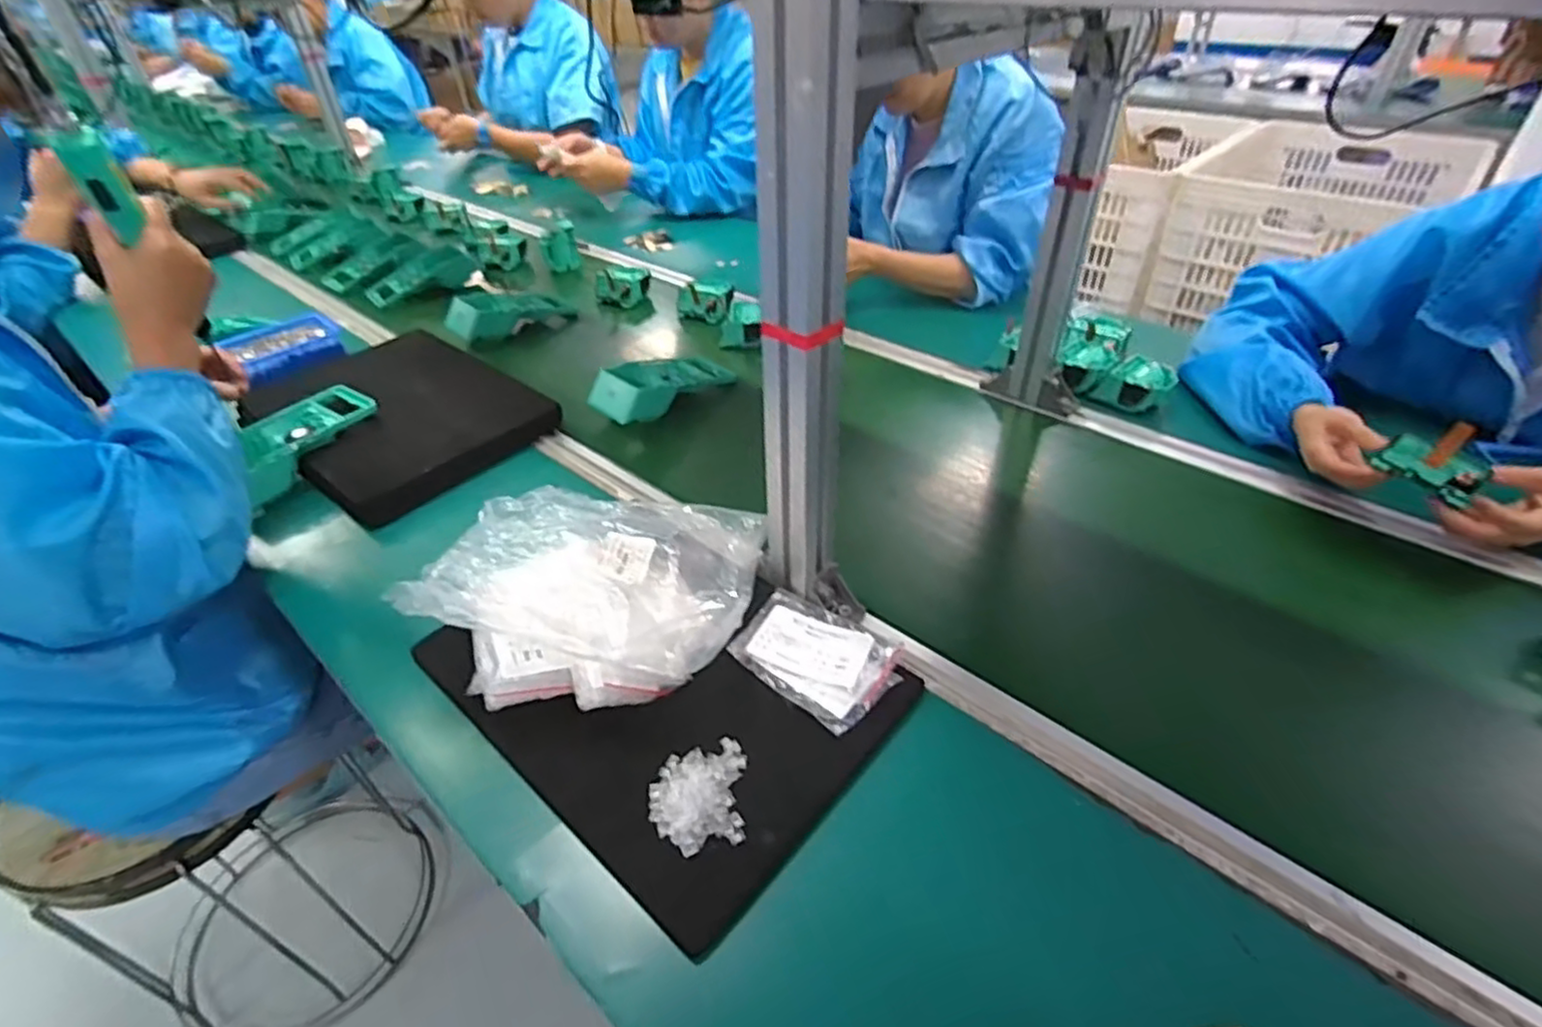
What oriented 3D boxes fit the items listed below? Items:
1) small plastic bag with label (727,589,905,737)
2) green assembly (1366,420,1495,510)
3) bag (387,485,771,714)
[{"bbox_3d":[0.037,0.112,0.561,0.123,0.014,0.094,28,48,32],"label":"small plastic bag with label"},{"bbox_3d":[0.574,-0.046,0.605,0.042,0.054,0.078,-28,45,-29],"label":"green assembly"},{"bbox_3d":[-0.148,0.058,0.591,0.263,0.068,0.218,1,39,4],"label":"bag"}]

